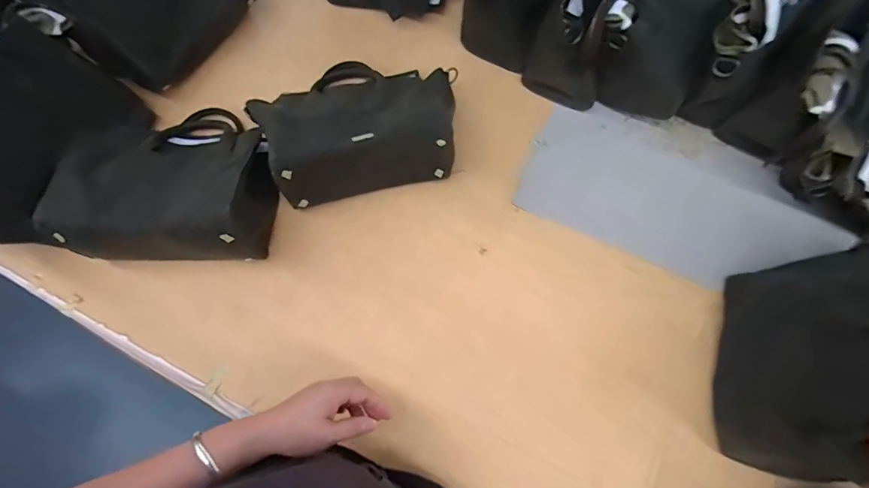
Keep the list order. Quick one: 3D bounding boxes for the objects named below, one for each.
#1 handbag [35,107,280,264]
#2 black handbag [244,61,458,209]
[{"bbox_3d":[-0.353,-0.106,0.582,0.254,0.118,0.250,-3,72,-1],"label":"handbag"},{"bbox_3d":[-0.100,-0.202,0.621,0.266,0.121,0.232,-15,73,-5],"label":"black handbag"}]

